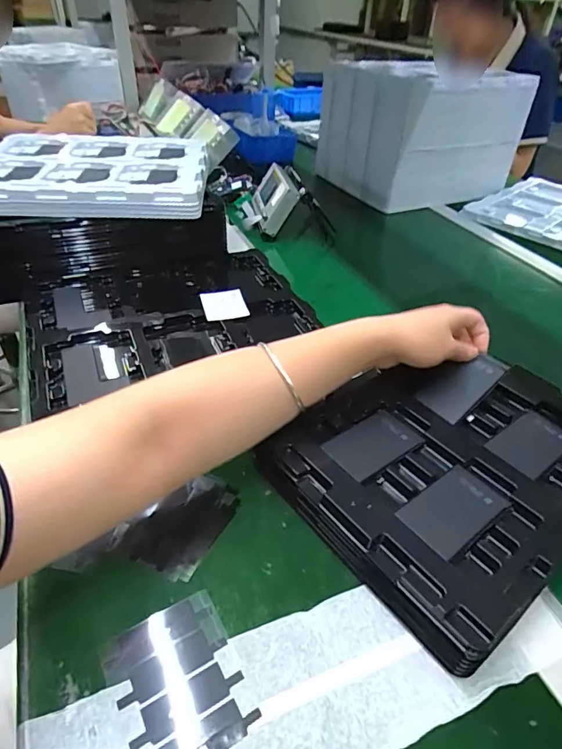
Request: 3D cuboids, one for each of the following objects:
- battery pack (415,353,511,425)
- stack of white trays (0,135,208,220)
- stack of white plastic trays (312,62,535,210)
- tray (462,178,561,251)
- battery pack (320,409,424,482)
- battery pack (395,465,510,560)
[{"bbox_3d":[0.172,0.008,0.435,0.081,0.007,0.047,-41,51,-10],"label":"battery pack"},{"bbox_3d":[-0.283,-0.308,0.693,0.331,0.041,0.294,-5,41,-8],"label":"stack of white trays"},{"bbox_3d":[0.283,-0.522,0.985,0.327,0.206,0.292,-15,43,-20],"label":"stack of white plastic trays"},{"bbox_3d":[0.564,-0.315,0.924,0.326,0.035,0.282,-30,50,-32],"label":"tray"},{"bbox_3d":[0.078,0.057,0.387,0.079,0.004,0.047,-27,48,-30],"label":"battery pack"},{"bbox_3d":[0.129,0.099,0.339,0.081,0.006,0.046,-25,47,-29],"label":"battery pack"}]

